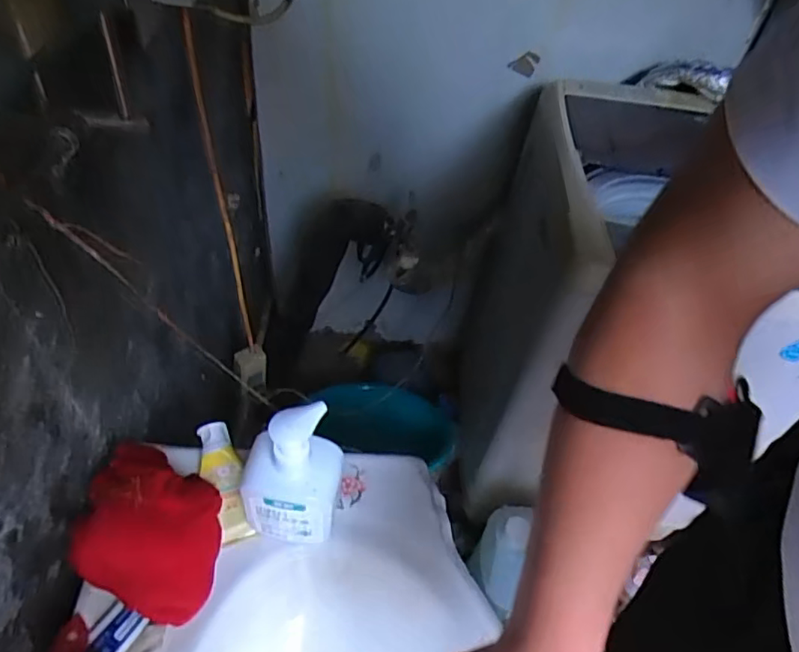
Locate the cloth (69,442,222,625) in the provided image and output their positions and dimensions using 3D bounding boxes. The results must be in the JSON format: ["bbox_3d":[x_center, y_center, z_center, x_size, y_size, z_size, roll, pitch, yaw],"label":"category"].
[{"bbox_3d":[-0.223,0.172,0.525,0.106,0.073,0.166,-2,47,-8],"label":"cloth"}]

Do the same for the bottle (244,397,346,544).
[{"bbox_3d":[-0.095,0.134,0.504,0.083,0.183,0.050,7,47,0],"label":"bottle"}]

